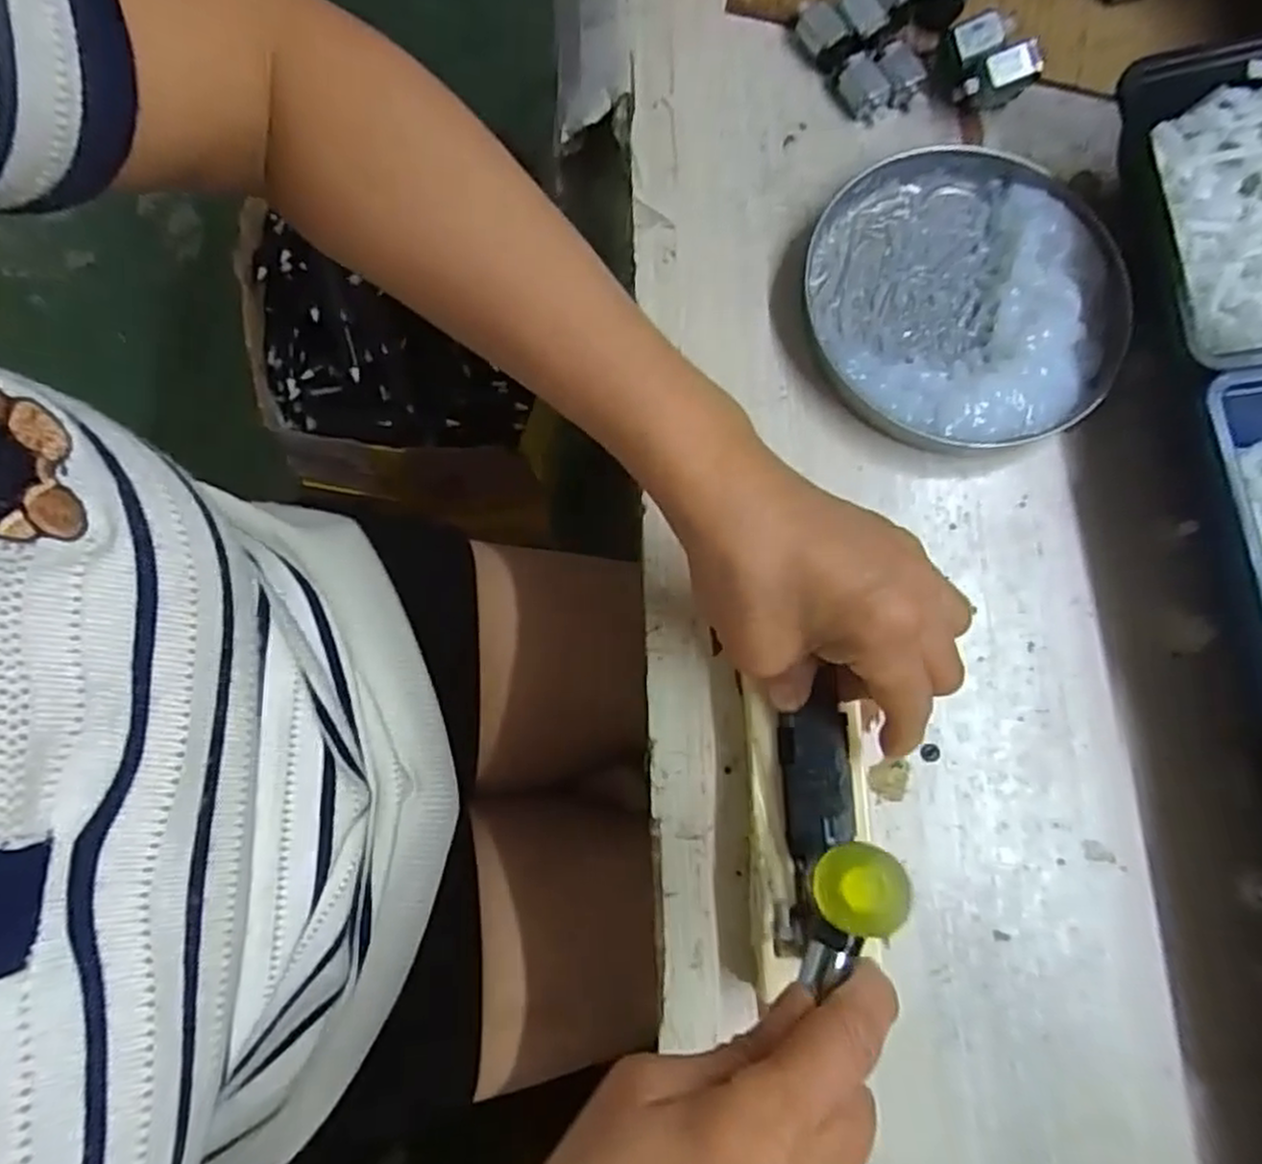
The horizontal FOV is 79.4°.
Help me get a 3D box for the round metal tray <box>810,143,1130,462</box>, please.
[{"bbox_3d":[0.154,-0.130,0.346,0.143,0.019,0.139,0,79,1],"label":"round metal tray"}]

